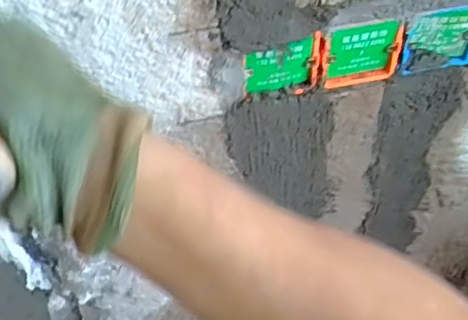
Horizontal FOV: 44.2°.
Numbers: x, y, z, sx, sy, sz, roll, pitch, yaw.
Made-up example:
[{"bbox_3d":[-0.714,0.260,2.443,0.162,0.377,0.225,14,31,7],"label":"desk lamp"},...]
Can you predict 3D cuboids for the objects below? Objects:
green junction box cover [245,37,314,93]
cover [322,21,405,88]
[{"bbox_3d":[0.046,-0.095,0.588,0.069,0.058,0.004,-11,50,-6],"label":"green junction box cover"},{"bbox_3d":[0.134,-0.109,0.600,0.083,0.075,0.008,-11,50,-5],"label":"cover"}]

